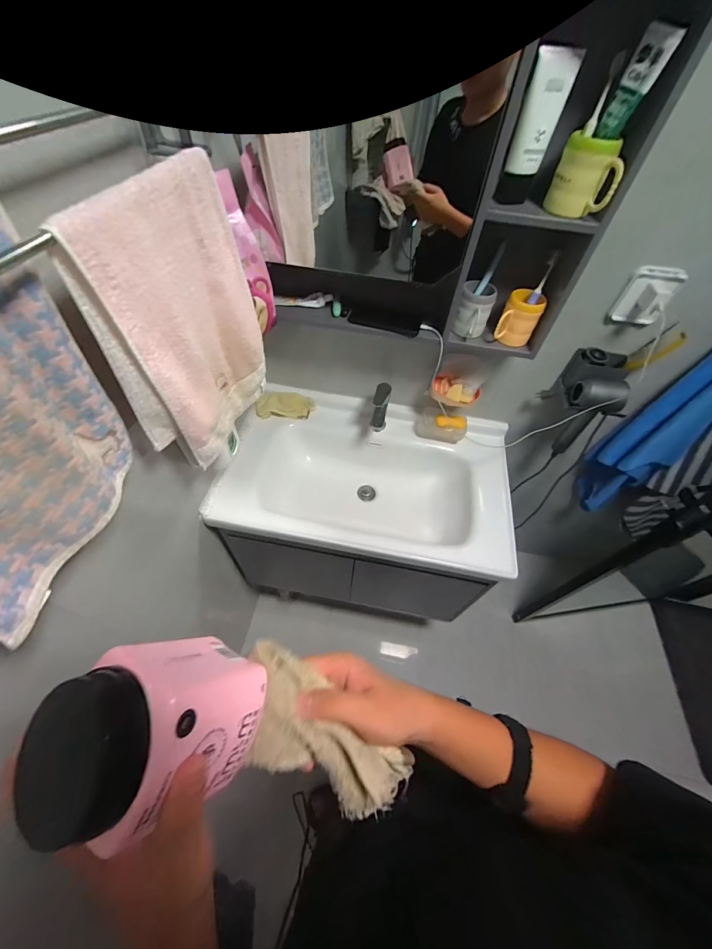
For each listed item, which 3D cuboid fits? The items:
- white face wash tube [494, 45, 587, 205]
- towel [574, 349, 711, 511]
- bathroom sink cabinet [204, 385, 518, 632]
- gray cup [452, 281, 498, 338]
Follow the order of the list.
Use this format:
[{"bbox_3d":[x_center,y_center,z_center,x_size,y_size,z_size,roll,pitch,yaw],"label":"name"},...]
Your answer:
[{"bbox_3d":[0.277,-0.529,0.532,0.055,0.172,0.050,24,56,13],"label":"white face wash tube"},{"bbox_3d":[0.858,-0.183,0.867,0.167,0.852,0.149,-22,58,-19],"label":"towel"},{"bbox_3d":[0.013,0.194,1.284,0.836,0.793,0.488,10,54,3],"label":"bathroom sink cabinet"},{"bbox_3d":[0.263,-0.363,0.761,0.071,0.090,0.080,20,55,10],"label":"gray cup"}]

